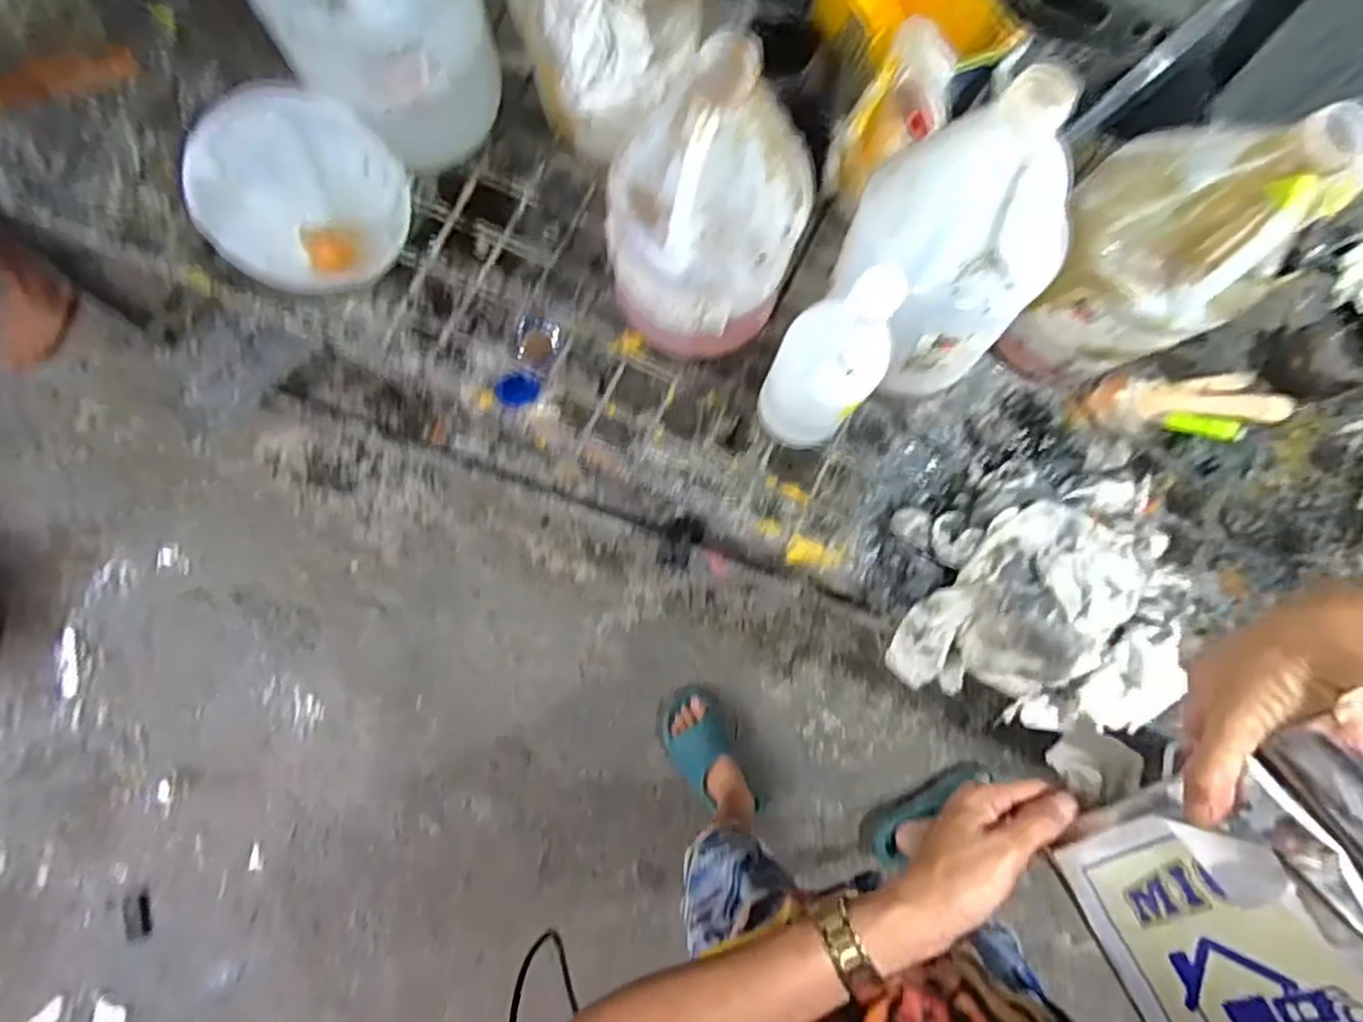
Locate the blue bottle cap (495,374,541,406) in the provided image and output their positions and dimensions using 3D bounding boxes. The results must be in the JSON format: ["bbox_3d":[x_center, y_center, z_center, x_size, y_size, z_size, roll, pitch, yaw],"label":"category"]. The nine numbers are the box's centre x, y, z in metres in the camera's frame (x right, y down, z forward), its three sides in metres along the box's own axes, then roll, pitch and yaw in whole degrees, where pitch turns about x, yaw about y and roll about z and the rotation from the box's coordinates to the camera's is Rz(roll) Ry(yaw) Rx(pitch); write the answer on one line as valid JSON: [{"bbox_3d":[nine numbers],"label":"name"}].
[{"bbox_3d":[-0.157,-0.117,0.685,0.040,0.007,0.032,-3,83,-2],"label":"blue bottle cap"}]

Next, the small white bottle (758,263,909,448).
[{"bbox_3d":[0.117,-0.118,0.560,0.077,0.231,0.085,31,83,2],"label":"small white bottle"}]

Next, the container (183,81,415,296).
[{"bbox_3d":[-0.332,-0.283,0.634,0.159,0.096,0.164,-26,123,1],"label":"container"}]

